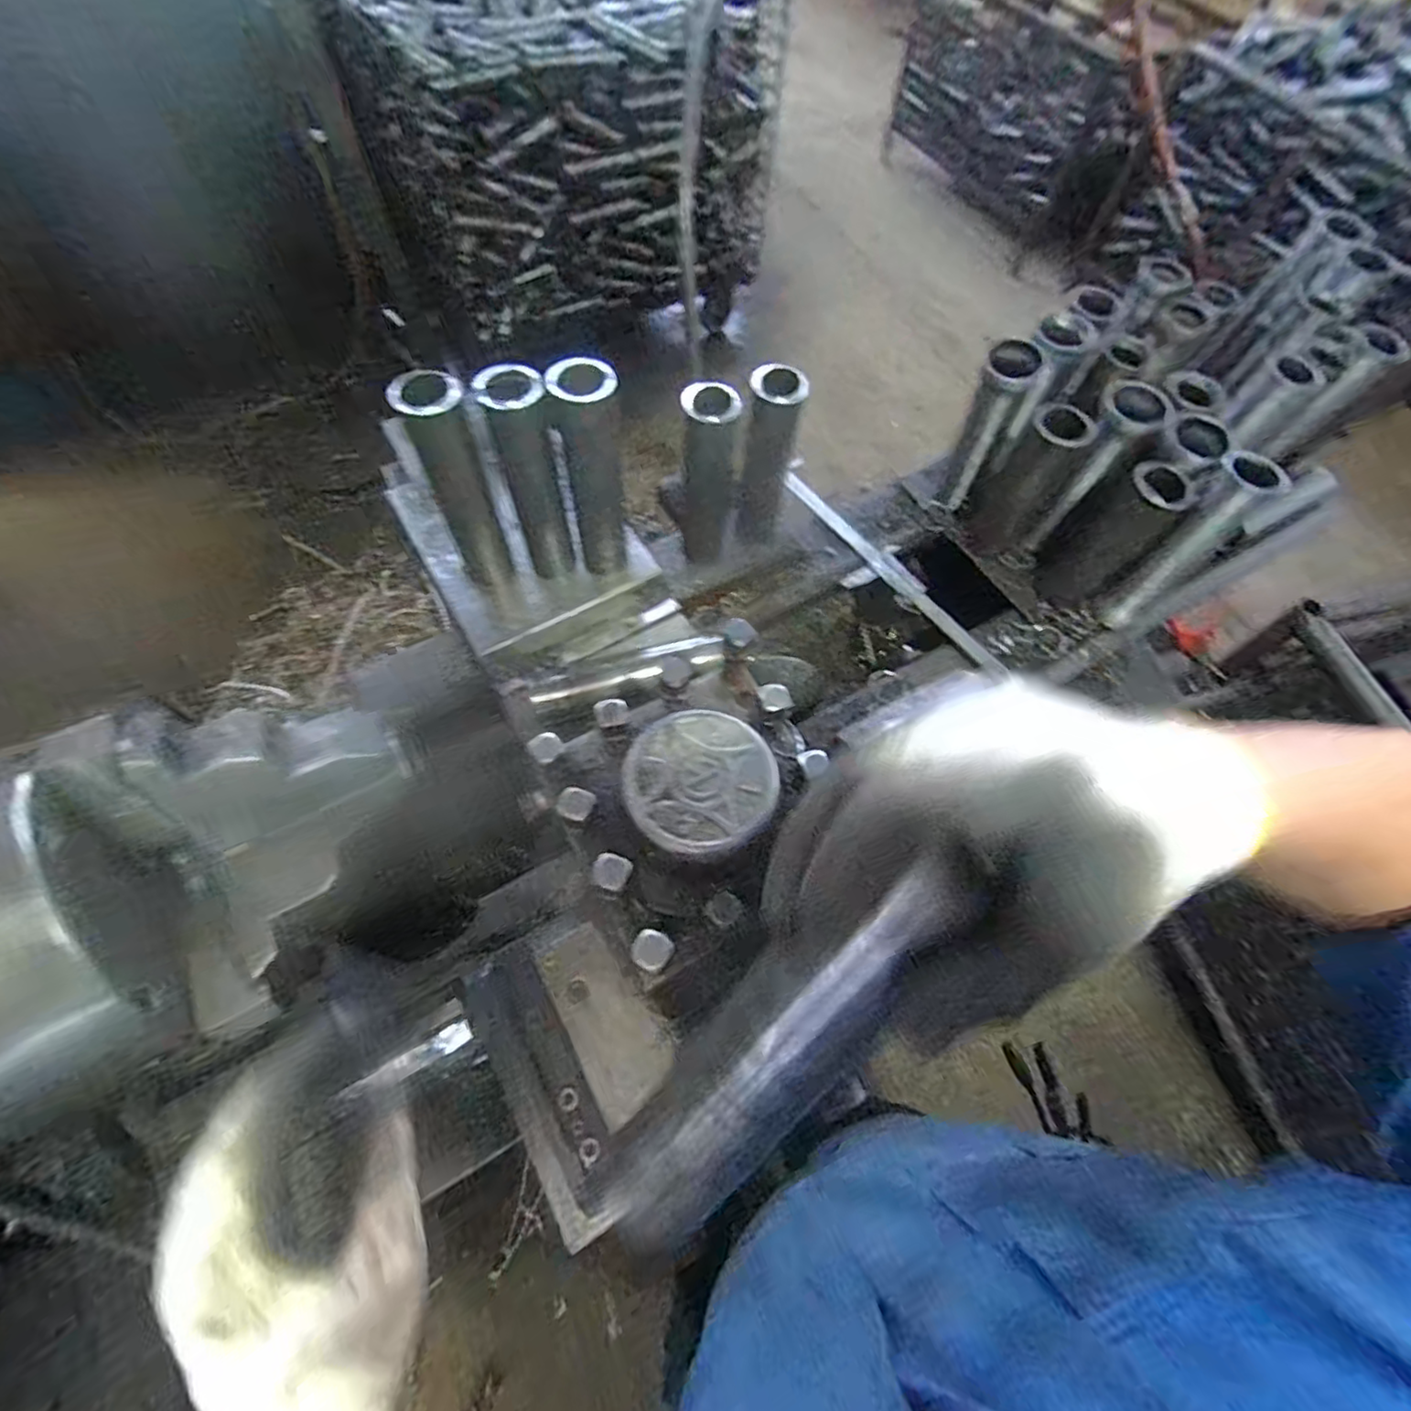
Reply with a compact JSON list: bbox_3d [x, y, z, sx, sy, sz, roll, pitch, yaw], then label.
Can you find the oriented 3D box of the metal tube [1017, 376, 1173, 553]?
[{"bbox_3d":[0.395,-0.238,0.670,0.057,0.189,0.060,37,68,15],"label":"metal tube"}]

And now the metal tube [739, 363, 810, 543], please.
[{"bbox_3d":[0.058,-0.239,0.626,0.054,0.190,0.051,9,64,2],"label":"metal tube"}]

